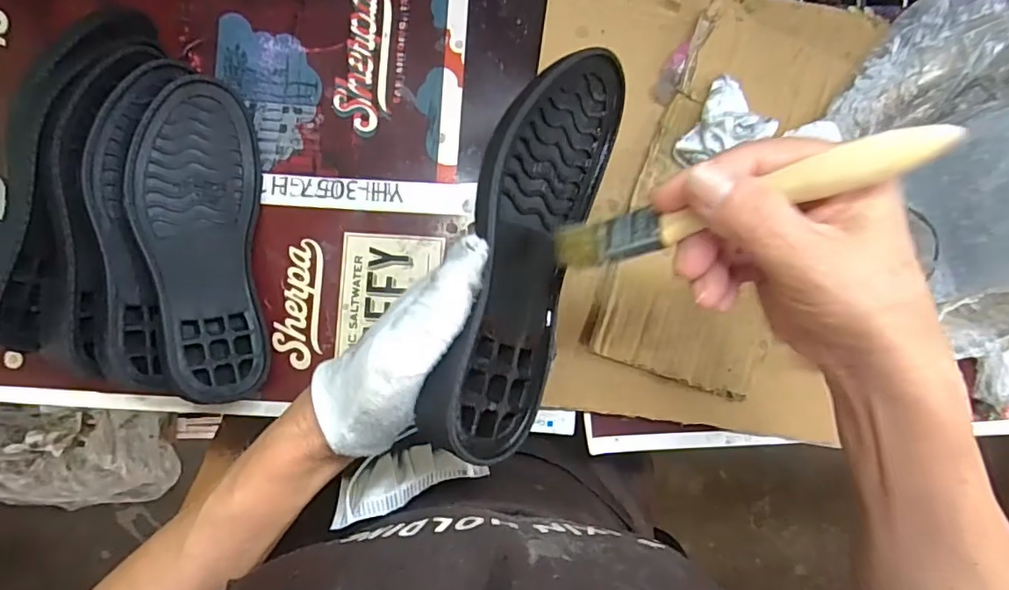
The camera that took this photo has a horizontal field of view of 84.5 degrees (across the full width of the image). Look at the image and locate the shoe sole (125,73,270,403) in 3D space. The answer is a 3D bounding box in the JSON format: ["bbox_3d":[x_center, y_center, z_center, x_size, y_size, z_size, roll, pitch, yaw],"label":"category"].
[{"bbox_3d":[-0.192,-0.035,0.353,0.074,0.025,0.197,1,81,-43],"label":"shoe sole"}]

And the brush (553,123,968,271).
[{"bbox_3d":[0.084,-0.035,0.217,0.146,0.010,0.020,-15,89,31],"label":"brush"}]

